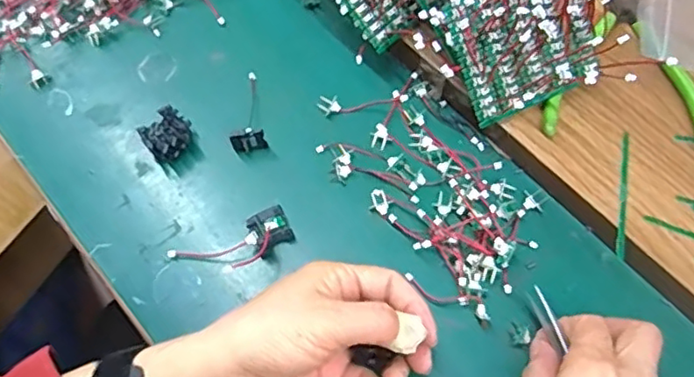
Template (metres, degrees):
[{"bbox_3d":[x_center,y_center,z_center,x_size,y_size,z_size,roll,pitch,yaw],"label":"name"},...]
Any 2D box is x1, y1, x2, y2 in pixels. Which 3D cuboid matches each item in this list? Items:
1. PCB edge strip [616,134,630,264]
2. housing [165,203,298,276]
[{"bbox_3d":[0.172,0.001,0.380,0.005,0.004,0.084,11,64,7],"label":"PCB edge strip"},{"bbox_3d":[-0.074,0.035,0.391,0.077,0.019,0.027,-21,65,-9],"label":"housing"}]

